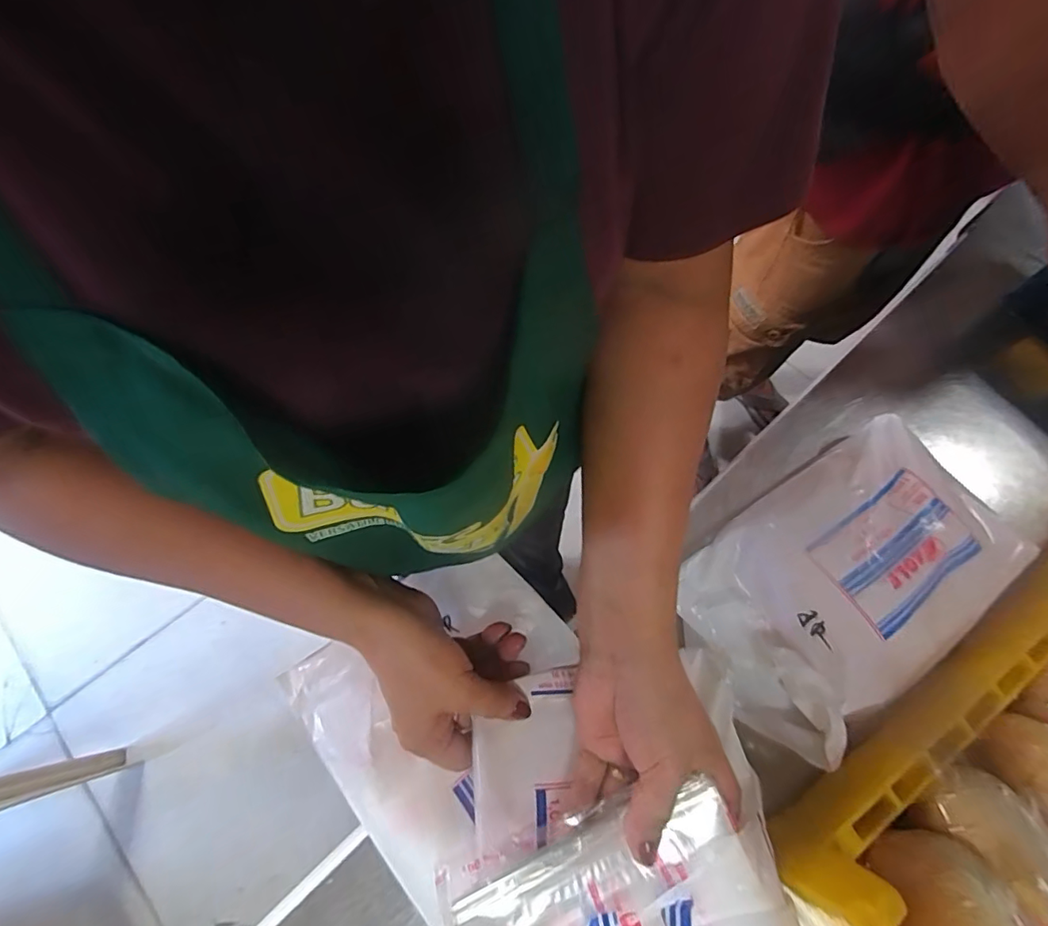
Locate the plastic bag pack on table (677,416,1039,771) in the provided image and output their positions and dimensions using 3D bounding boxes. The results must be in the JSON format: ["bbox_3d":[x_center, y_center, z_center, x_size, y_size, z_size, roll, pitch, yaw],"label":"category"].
[{"bbox_3d":[0.248,0.085,0.400,0.268,0.048,0.160,-31,70,-16],"label":"plastic bag pack on table"}]

